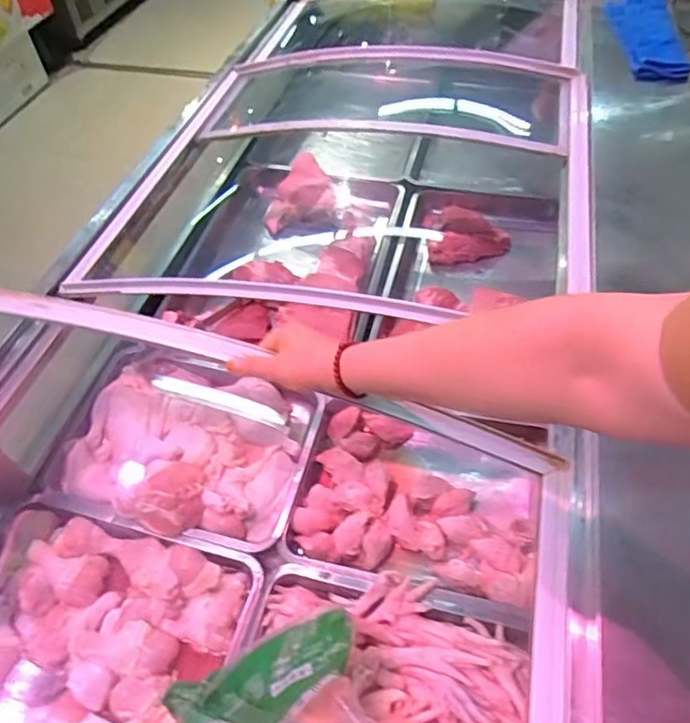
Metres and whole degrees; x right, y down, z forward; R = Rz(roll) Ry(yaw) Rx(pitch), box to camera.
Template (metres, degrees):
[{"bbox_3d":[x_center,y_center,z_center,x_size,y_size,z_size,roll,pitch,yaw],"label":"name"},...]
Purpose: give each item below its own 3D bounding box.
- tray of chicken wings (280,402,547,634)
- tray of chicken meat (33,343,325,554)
[{"bbox_3d":[0.104,0.205,0.846,0.350,0.057,0.283,15,53,10],"label":"tray of chicken wings"},{"bbox_3d":[-0.248,0.129,0.898,0.373,0.063,0.298,12,53,8],"label":"tray of chicken meat"}]

